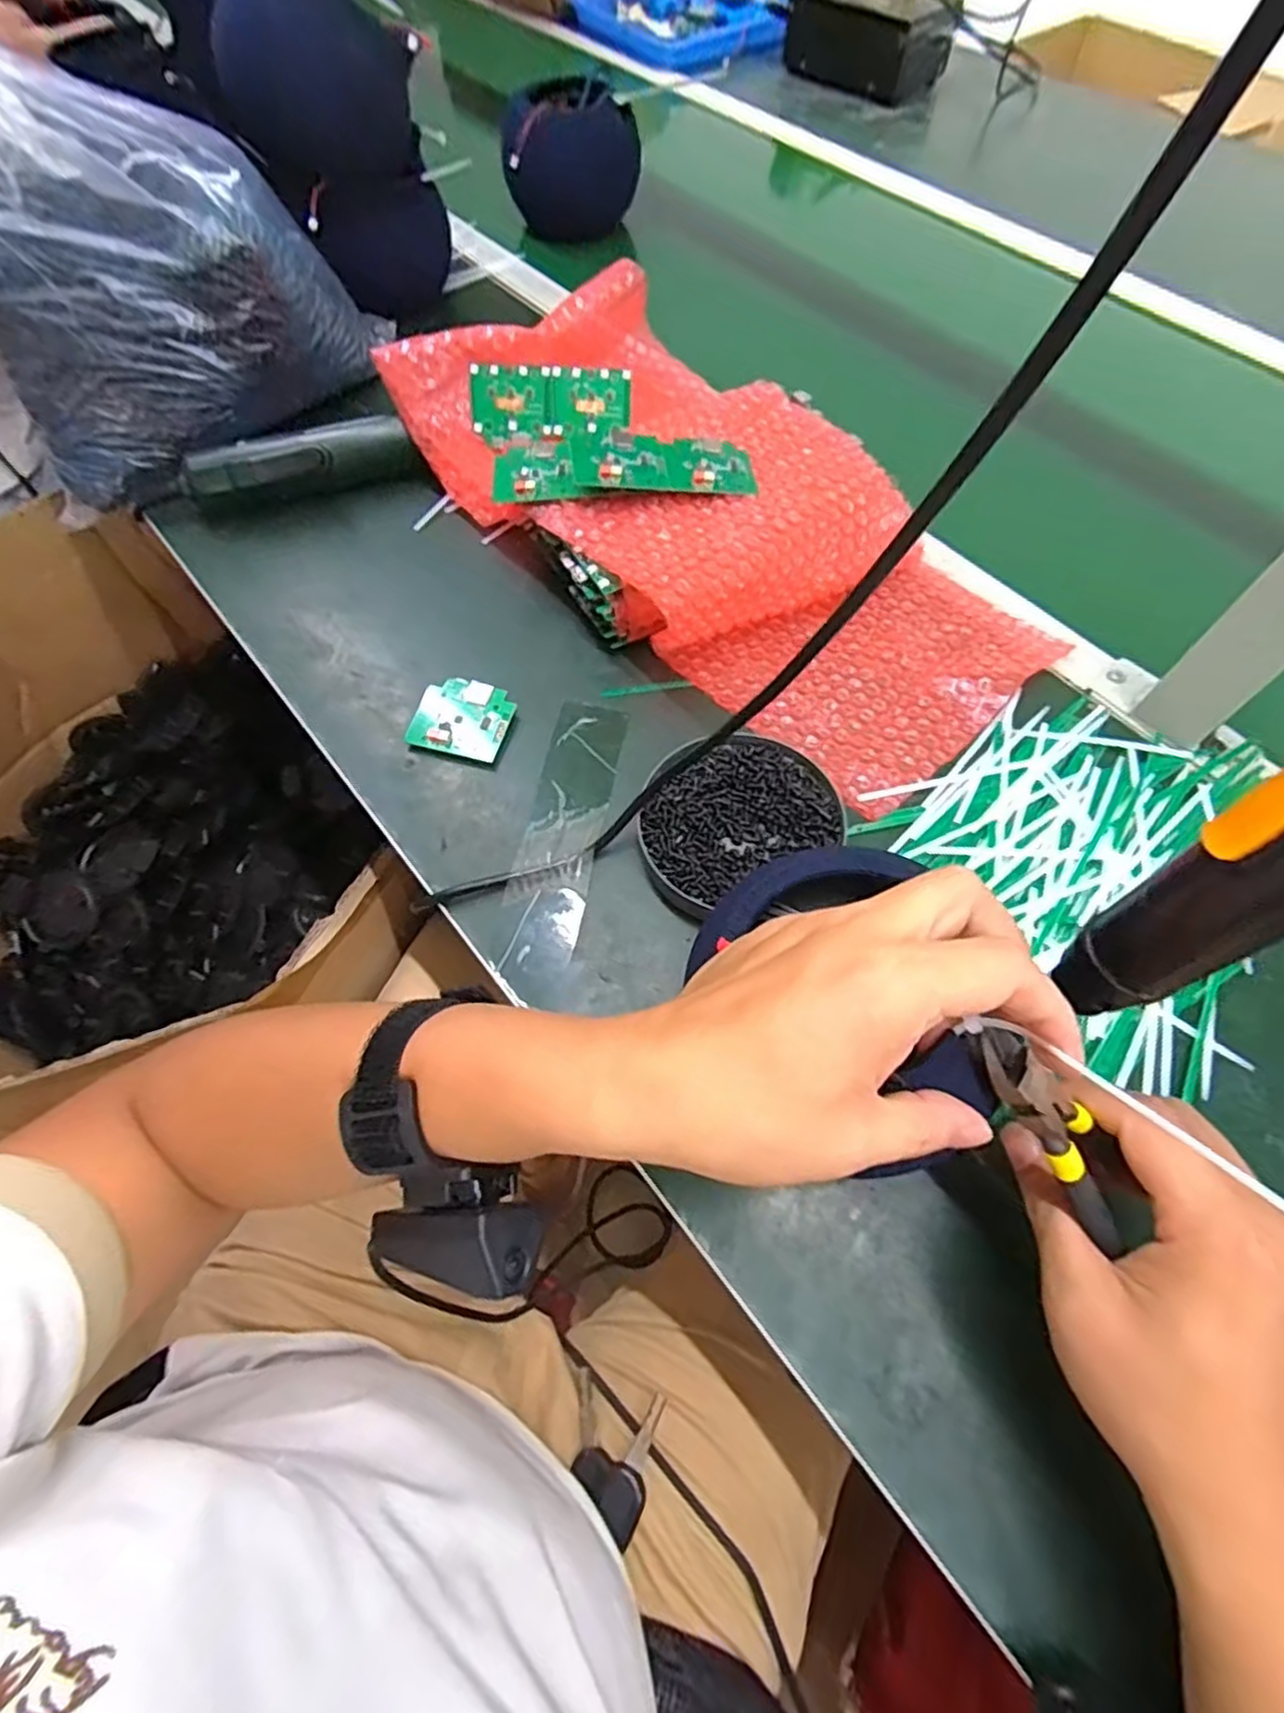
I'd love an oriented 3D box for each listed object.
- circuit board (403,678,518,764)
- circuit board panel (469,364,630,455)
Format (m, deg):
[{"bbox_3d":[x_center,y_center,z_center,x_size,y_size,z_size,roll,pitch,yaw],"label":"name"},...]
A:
[{"bbox_3d":[-0.113,-0.087,0.443,0.061,0.013,0.051,14,66,9],"label":"circuit board"},{"bbox_3d":[-0.068,-0.335,0.526,0.116,0.051,0.007,-1,24,-3],"label":"circuit board panel"}]

